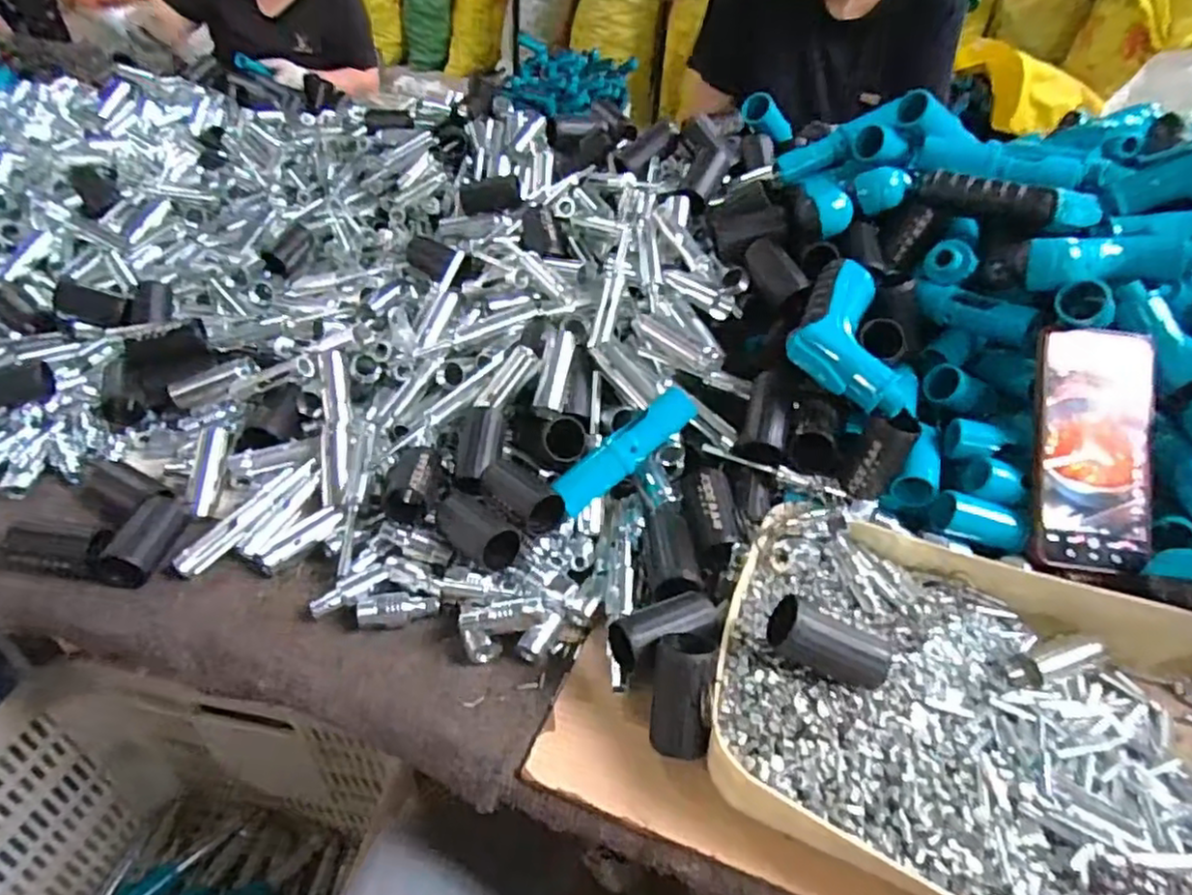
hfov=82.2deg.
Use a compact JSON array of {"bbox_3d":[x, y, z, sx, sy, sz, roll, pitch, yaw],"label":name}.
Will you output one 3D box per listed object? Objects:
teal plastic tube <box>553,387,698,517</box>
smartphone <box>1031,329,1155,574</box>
[{"bbox_3d":[0.023,0.000,0.502,0.121,0.026,0.027,-39,56,-9],"label":"teal plastic tube"},{"bbox_3d":[0.341,0.001,0.466,0.080,0.015,0.162,6,83,6],"label":"smartphone"}]

